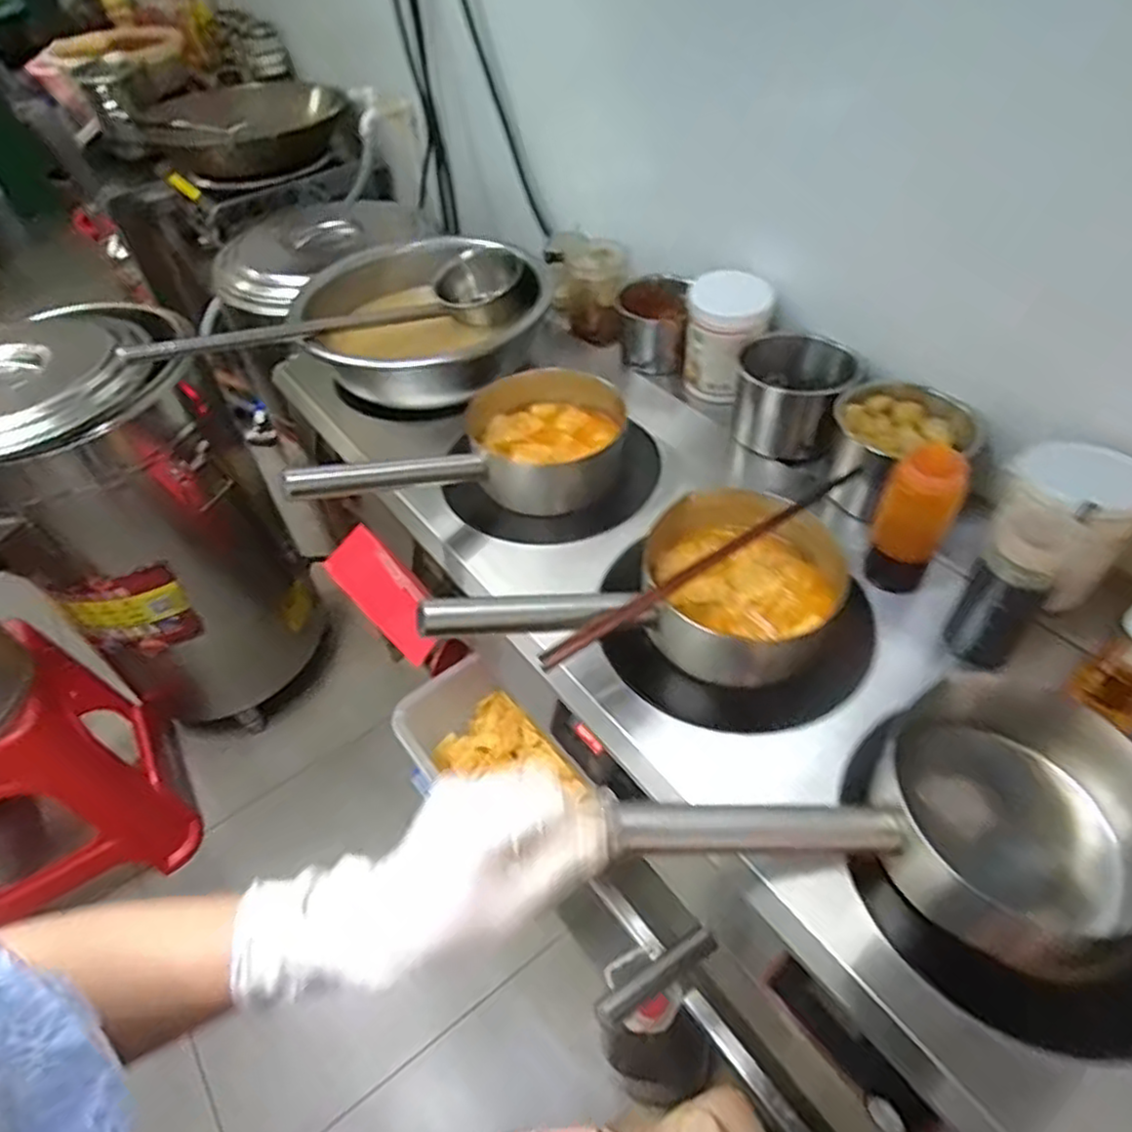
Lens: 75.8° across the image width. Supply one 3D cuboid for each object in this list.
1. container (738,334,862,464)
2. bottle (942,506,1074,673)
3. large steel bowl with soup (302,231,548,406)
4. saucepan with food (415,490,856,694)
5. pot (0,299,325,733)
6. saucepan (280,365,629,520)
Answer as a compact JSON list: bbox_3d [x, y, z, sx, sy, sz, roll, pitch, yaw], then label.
[{"bbox_3d":[0.296,-0.225,0.949,0.139,0.126,0.116,17,52,20],"label":"container"},{"bbox_3d":[0.413,0.032,0.679,0.050,0.186,0.072,-37,55,-25],"label":"bottle"},{"bbox_3d":[-0.212,-0.365,1.119,0.368,0.134,0.362,-9,48,-2],"label":"large steel bowl with soup"},{"bbox_3d":[0.075,0.036,0.715,0.400,0.146,0.196,-20,49,-12],"label":"saucepan with food"},{"bbox_3d":[-0.793,-0.054,1.393,0.454,0.762,0.367,-33,53,-22],"label":"pot"},{"bbox_3d":[-0.114,-0.123,0.898,0.437,0.123,0.204,-23,49,-33],"label":"saucepan"}]

